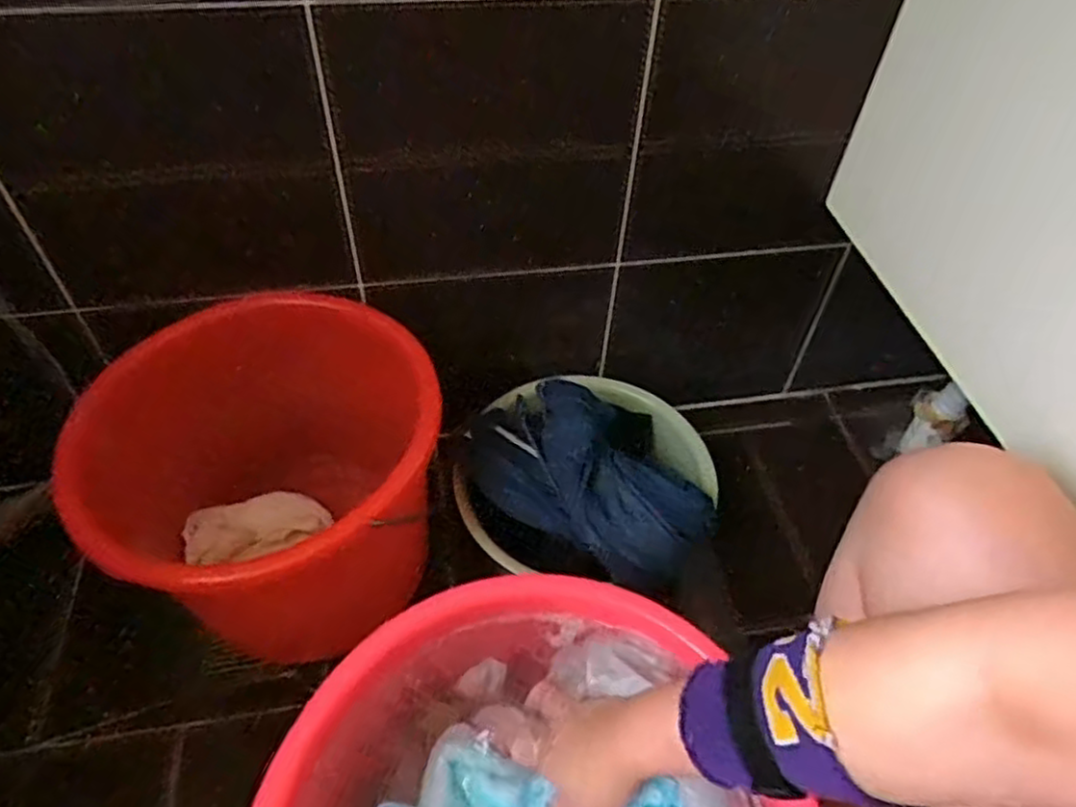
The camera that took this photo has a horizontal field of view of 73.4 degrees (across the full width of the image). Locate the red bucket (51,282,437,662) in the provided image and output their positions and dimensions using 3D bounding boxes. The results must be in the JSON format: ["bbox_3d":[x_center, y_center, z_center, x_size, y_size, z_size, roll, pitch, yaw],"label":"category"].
[{"bbox_3d":[-0.290,0.075,0.791,0.395,0.268,0.346,31,58,22],"label":"red bucket"}]

